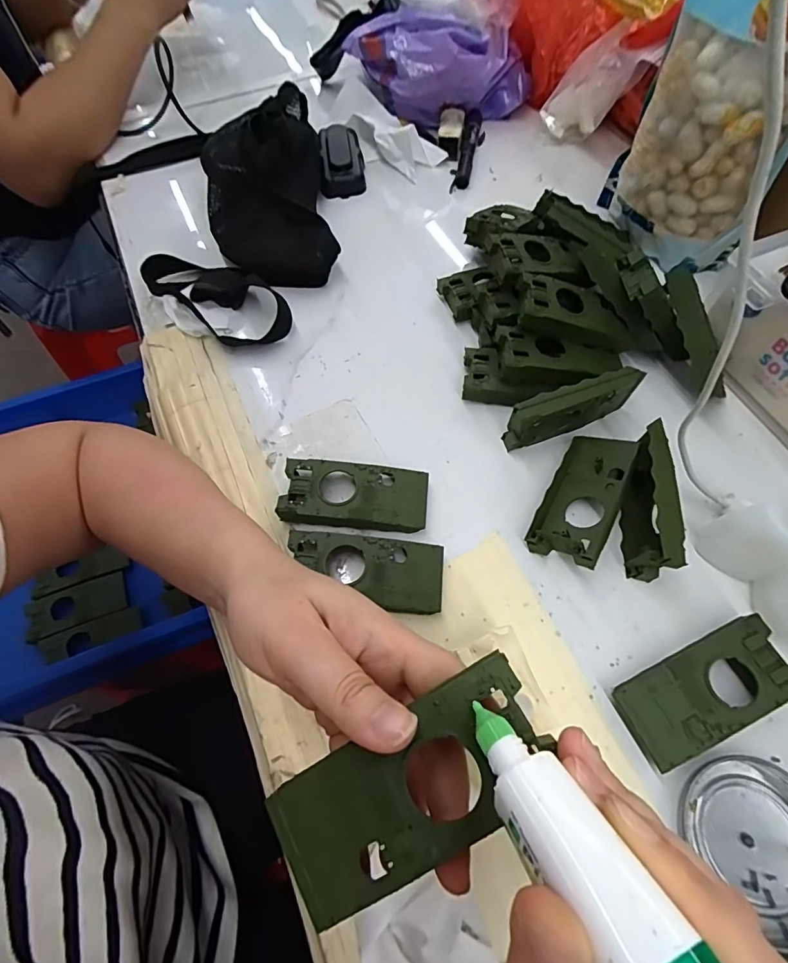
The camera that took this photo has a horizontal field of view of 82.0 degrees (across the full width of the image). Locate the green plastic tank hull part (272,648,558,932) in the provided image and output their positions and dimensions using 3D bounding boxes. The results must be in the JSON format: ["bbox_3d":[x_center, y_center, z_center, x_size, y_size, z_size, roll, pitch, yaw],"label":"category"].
[{"bbox_3d":[0.005,0.108,0.160,0.104,0.005,0.048,-39,67,1],"label":"green plastic tank hull part"}]

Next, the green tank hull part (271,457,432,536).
[{"bbox_3d":[-0.028,0.012,0.332,0.103,0.022,0.047,4,63,4],"label":"green tank hull part"}]

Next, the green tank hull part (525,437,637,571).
[{"bbox_3d":[0.136,0.010,0.322,0.047,0.015,0.104,17,59,35],"label":"green tank hull part"}]

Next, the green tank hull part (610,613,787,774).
[{"bbox_3d":[0.185,0.124,0.269,0.103,0.021,0.046,-23,64,-10],"label":"green tank hull part"}]

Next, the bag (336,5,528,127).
[{"bbox_3d":[0.051,-0.489,0.544,0.225,0.097,0.096,3,63,3],"label":"bag"}]

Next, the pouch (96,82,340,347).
[{"bbox_3d":[-0.159,-0.264,0.440,0.209,0.085,0.287,-14,63,-6],"label":"pouch"}]

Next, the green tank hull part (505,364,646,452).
[{"bbox_3d":[0.135,-0.054,0.347,0.104,0.051,0.018,-19,64,-8],"label":"green tank hull part"}]

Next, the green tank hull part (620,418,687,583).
[{"bbox_3d":[0.173,0.014,0.310,0.019,0.047,0.097,8,63,5],"label":"green tank hull part"}]

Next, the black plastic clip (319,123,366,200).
[{"bbox_3d":[-0.060,-0.372,0.526,0.049,0.033,0.094,-5,63,-1],"label":"black plastic clip"}]

